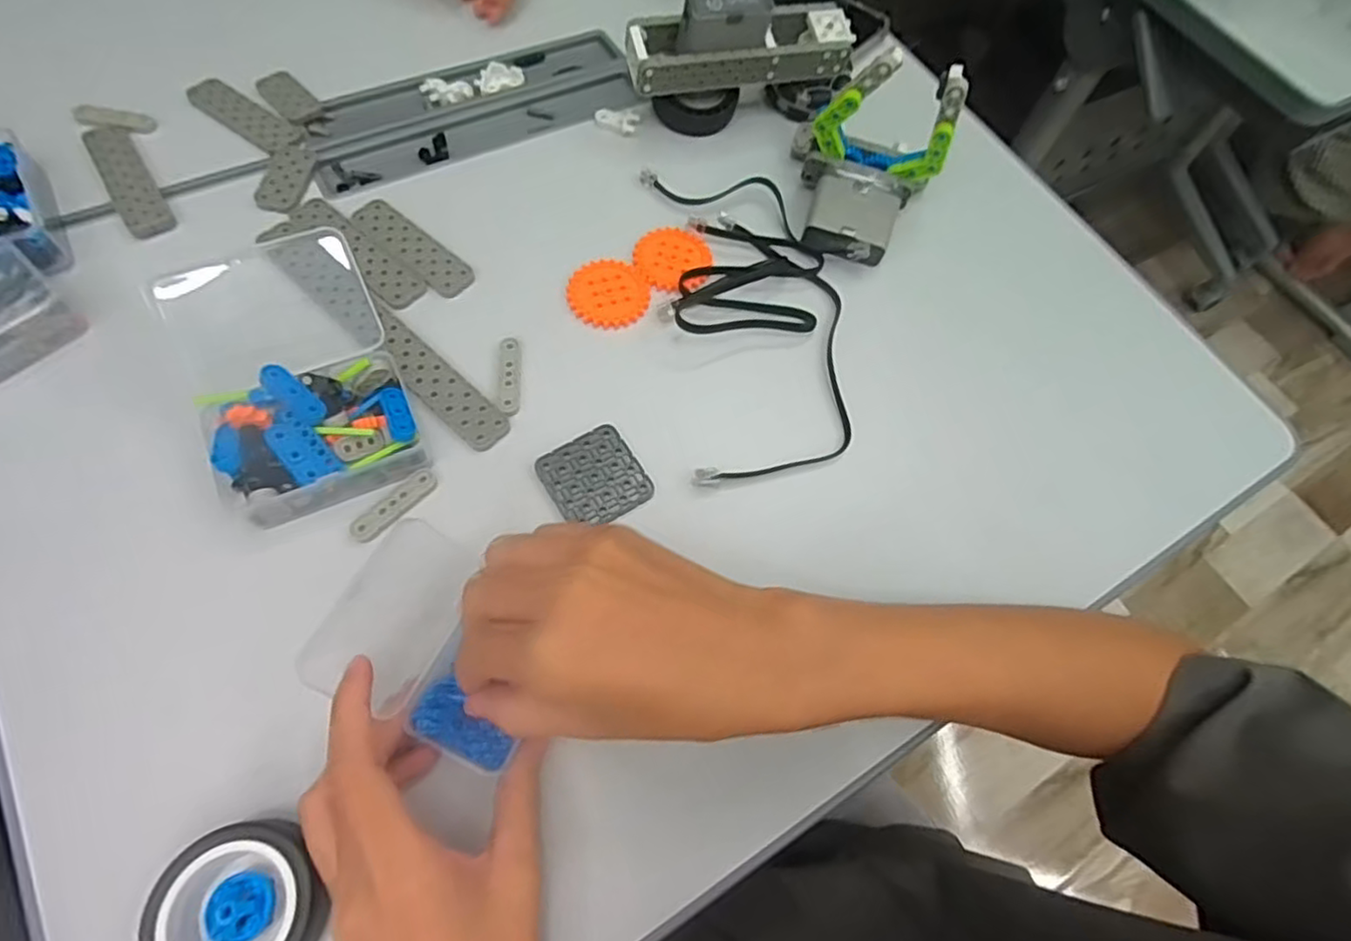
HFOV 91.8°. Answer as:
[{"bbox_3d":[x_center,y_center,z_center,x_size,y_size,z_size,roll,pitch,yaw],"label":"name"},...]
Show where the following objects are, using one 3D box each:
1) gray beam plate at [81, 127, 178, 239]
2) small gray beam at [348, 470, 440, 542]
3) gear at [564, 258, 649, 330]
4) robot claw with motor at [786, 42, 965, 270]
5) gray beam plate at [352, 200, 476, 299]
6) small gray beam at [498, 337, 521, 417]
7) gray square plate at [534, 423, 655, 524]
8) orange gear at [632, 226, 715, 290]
[{"bbox_3d":[-0.341,-0.183,0.409,0.026,0.007,0.102,-31,72,-18],"label":"gray beam plate"},{"bbox_3d":[-0.145,0.017,0.338,0.013,0.004,0.049,40,68,12],"label":"small gray beam"},{"bbox_3d":[-0.042,-0.111,0.410,0.049,0.005,0.050,2,65,-5],"label":"gear"},{"bbox_3d":[0.125,-0.205,0.414,0.093,0.090,0.103,13,64,3],"label":"robot claw with motor"},{"bbox_3d":[-0.163,-0.139,0.406,0.088,0.005,0.025,38,67,11],"label":"gray beam plate"},{"bbox_3d":[-0.096,-0.055,0.377,0.011,0.005,0.050,-3,66,-7],"label":"small gray beam"},{"bbox_3d":[-0.044,0.004,0.357,0.049,0.005,0.050,-29,71,-18],"label":"gray square plate"},{"bbox_3d":[-0.002,-0.138,0.426,0.049,0.004,0.049,2,65,-5],"label":"orange gear"}]

